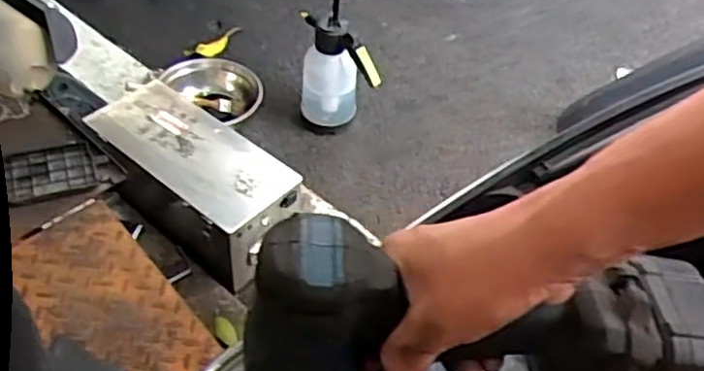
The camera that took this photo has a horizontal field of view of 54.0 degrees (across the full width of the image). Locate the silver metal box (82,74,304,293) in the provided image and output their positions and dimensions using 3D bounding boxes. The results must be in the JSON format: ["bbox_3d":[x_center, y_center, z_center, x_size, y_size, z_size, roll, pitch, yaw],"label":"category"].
[{"bbox_3d":[-0.315,-0.012,1.363,0.436,0.180,0.208,31,52,21],"label":"silver metal box"}]

